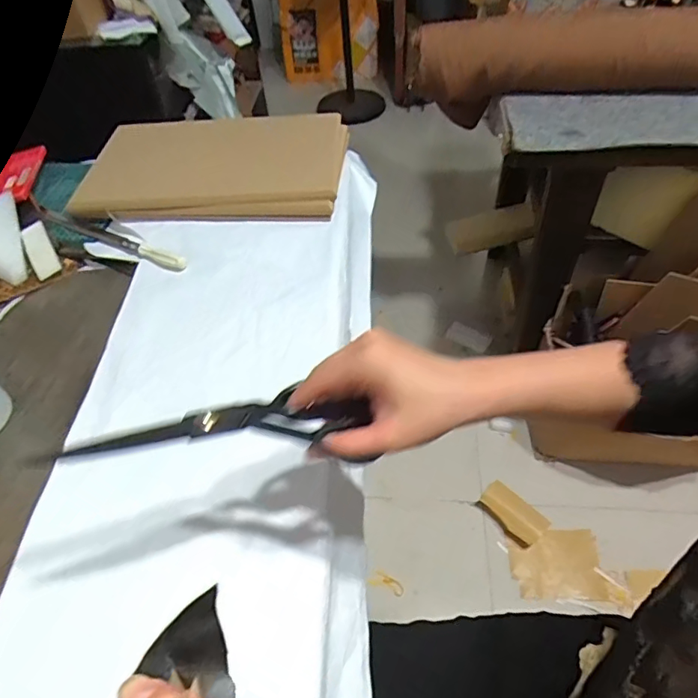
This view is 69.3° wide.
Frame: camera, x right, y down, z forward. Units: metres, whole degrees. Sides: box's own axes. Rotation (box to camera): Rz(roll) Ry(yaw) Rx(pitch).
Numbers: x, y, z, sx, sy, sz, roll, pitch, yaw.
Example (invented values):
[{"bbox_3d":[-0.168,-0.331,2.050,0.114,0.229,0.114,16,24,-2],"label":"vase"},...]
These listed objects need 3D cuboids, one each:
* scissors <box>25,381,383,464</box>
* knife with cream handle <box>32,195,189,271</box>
[{"bbox_3d":[-0.093,0.058,0.354,0.211,0.015,0.069,-5,47,-8],"label":"scissors"},{"bbox_3d":[-0.358,-0.170,0.737,0.318,0.021,0.027,23,53,22],"label":"knife with cream handle"}]

